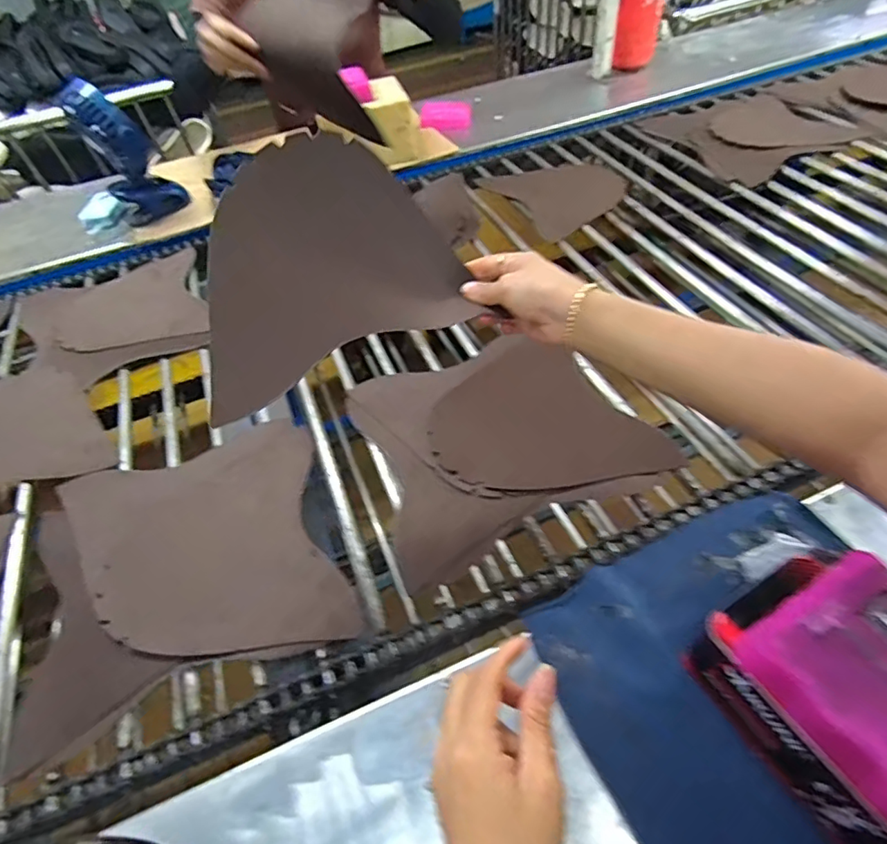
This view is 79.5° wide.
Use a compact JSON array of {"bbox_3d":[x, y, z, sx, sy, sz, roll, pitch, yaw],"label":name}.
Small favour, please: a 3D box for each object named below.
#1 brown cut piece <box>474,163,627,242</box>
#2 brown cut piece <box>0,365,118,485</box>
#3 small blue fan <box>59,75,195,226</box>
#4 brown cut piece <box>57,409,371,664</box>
[{"bbox_3d":[0.207,-0.435,0.976,0.206,0.016,0.233,-30,54,-17],"label":"brown cut piece"},{"bbox_3d":[-0.556,0.015,0.690,0.243,0.007,0.225,-22,53,-9],"label":"brown cut piece"},{"bbox_3d":[-0.542,-0.459,0.929,0.117,0.224,0.074,-24,52,-16],"label":"small blue fan"},{"bbox_3d":[-0.252,0.127,0.556,0.263,0.016,0.296,-21,52,-11],"label":"brown cut piece"}]

